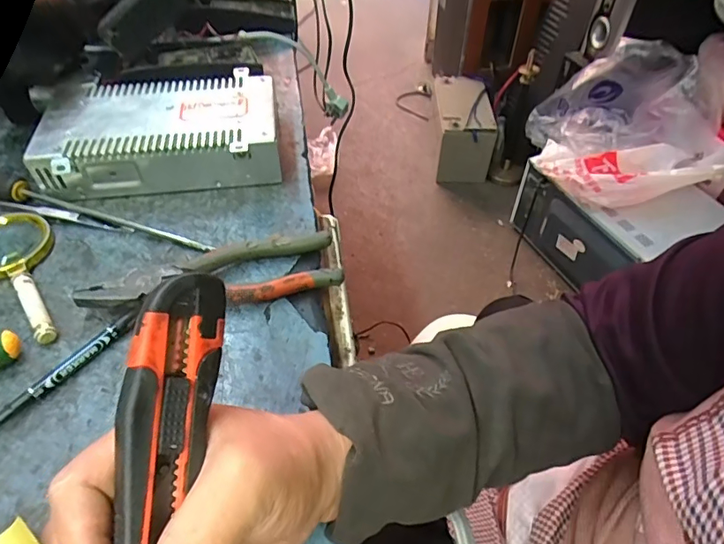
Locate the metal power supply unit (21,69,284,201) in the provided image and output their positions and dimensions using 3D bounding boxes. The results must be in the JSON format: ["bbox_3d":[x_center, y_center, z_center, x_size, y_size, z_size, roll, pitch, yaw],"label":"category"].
[{"bbox_3d":[-0.189,-0.137,0.489,0.208,0.051,0.133,-5,51,-6],"label":"metal power supply unit"}]

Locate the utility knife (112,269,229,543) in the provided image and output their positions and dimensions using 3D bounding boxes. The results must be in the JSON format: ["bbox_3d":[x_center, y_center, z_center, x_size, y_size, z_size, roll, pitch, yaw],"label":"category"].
[{"bbox_3d":[-0.087,0.081,0.211,0.037,0.020,0.163,16,71,-40],"label":"utility knife"}]

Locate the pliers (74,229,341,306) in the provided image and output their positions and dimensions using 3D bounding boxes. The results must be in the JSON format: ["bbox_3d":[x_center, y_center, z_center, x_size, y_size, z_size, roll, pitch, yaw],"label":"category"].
[{"bbox_3d":[-0.116,0.006,0.394,0.193,0.025,0.062,-15,52,-14],"label":"pliers"}]

